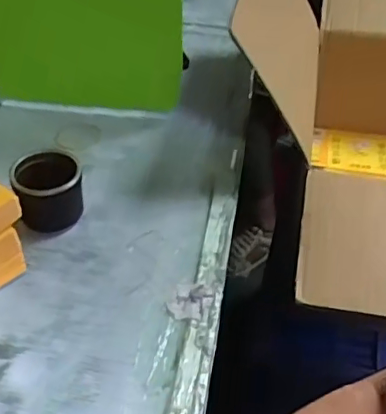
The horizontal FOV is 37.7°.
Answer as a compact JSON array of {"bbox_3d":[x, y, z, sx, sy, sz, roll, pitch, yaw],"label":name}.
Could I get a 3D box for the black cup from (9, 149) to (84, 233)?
[{"bbox_3d":[-0.137,-0.010,0.543,0.063,0.062,0.058,-13,44,-16],"label":"black cup"}]

